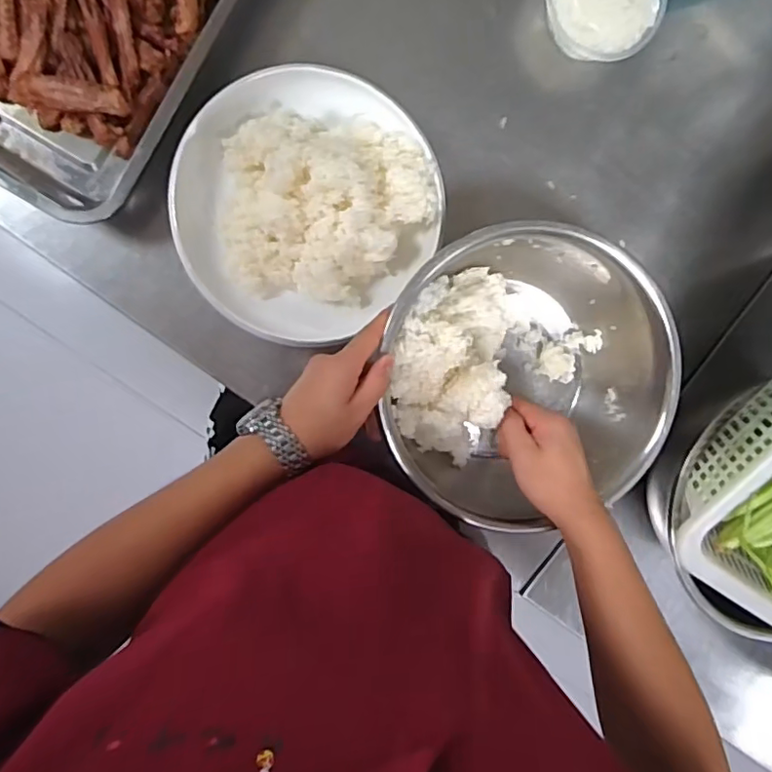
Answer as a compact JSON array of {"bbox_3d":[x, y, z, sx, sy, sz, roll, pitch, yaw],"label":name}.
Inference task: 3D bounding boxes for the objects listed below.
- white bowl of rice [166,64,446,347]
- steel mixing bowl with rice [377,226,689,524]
[{"bbox_3d":[-0.074,-0.166,0.524,0.229,0.093,0.230,-1,98,-6],"label":"white bowl of rice"},{"bbox_3d":[0.128,-0.012,0.552,0.258,0.132,0.263,-1,98,-6],"label":"steel mixing bowl with rice"}]

